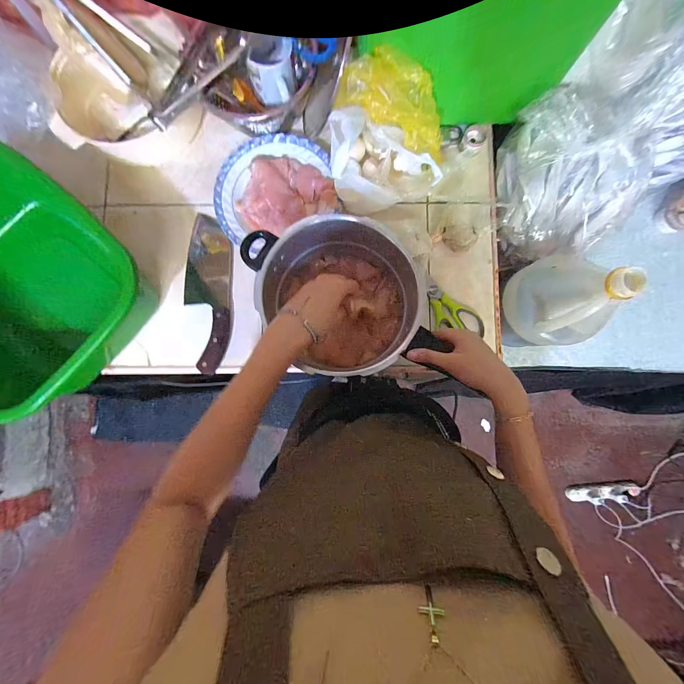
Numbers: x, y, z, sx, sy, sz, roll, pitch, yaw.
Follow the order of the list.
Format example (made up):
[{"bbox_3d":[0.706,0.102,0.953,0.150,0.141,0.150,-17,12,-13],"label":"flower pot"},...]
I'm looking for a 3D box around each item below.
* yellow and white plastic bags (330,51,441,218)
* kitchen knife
[{"bbox_3d":[0.068,-0.297,0.439,0.158,0.139,0.145,-2,84,1],"label":"yellow and white plastic bags"},{"bbox_3d":[-0.239,-0.089,0.511,0.088,0.033,0.277,2,84,1],"label":"kitchen knife"}]

